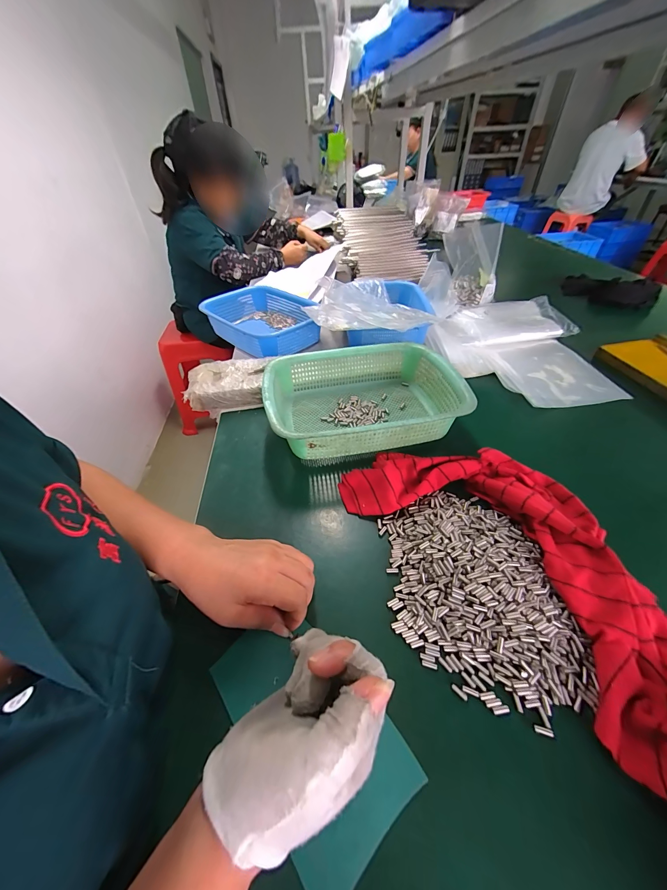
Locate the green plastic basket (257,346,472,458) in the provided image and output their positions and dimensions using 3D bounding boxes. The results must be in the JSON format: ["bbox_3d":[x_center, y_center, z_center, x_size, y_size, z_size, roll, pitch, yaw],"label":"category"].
[{"bbox_3d":[0.046,-0.077,0.498,0.290,0.079,0.217,-10,45,-5],"label":"green plastic basket"}]

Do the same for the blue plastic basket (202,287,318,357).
[{"bbox_3d":[-0.170,-0.302,0.745,0.267,0.073,0.198,29,54,29],"label":"blue plastic basket"}]

